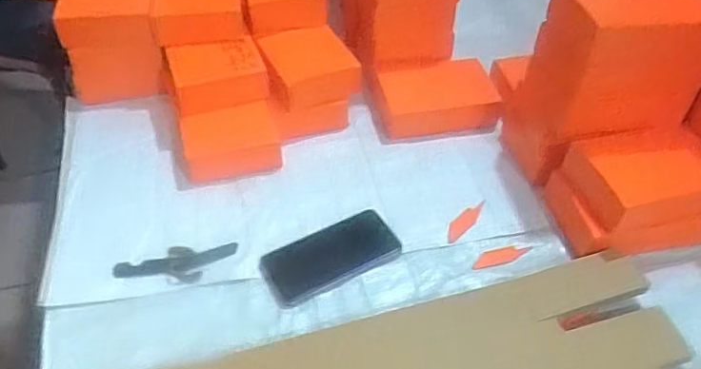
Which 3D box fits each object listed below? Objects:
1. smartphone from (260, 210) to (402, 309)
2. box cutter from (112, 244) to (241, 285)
[{"bbox_3d":[-0.022,0.087,0.717,0.166,0.009,0.083,-22,50,-21],"label":"smartphone"},{"bbox_3d":[-0.209,0.096,0.703,0.139,0.007,0.047,-5,46,-6],"label":"box cutter"}]

